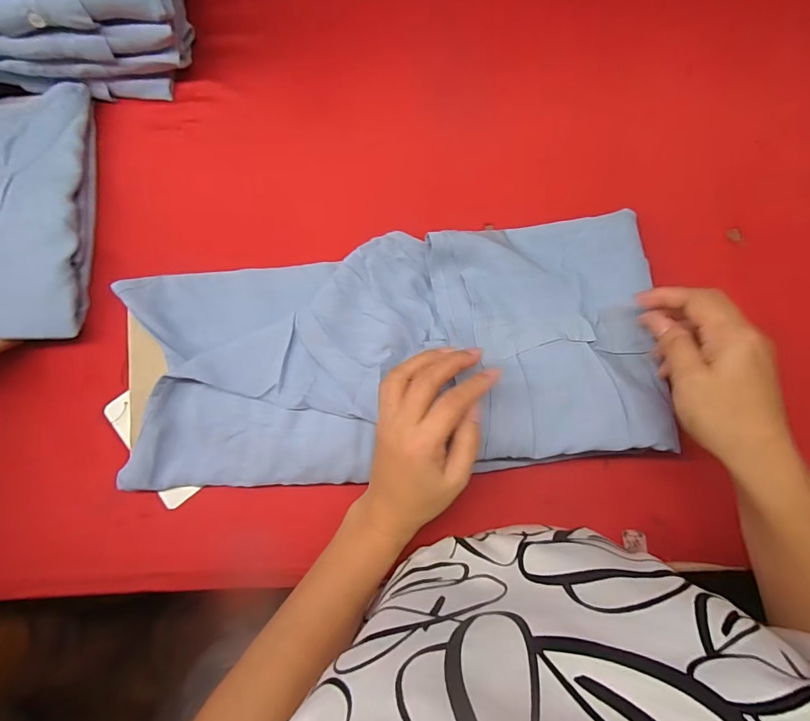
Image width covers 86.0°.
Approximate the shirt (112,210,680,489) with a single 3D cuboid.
[{"bbox_3d":[-0.028,-0.002,0.385,0.453,0.032,0.203,-8,85,9],"label":"shirt"}]

